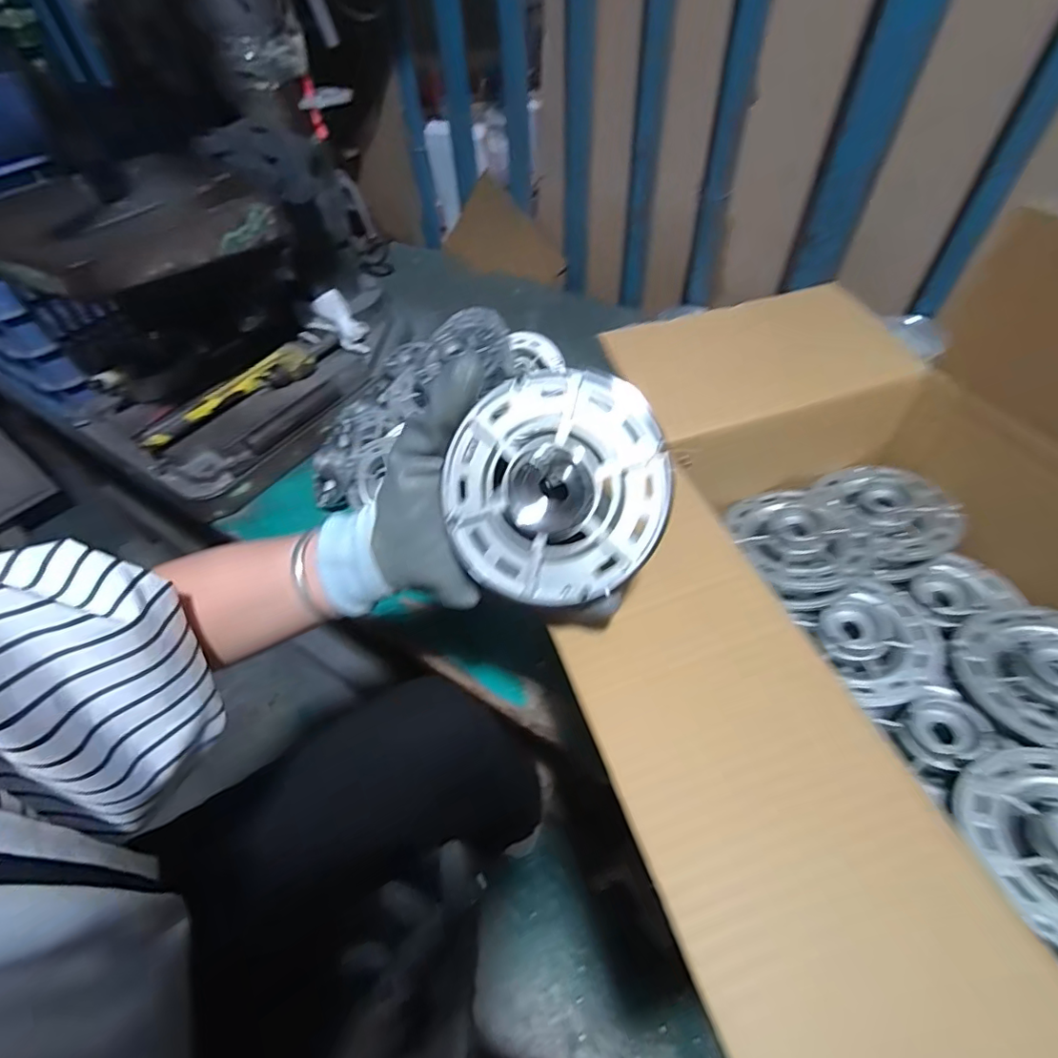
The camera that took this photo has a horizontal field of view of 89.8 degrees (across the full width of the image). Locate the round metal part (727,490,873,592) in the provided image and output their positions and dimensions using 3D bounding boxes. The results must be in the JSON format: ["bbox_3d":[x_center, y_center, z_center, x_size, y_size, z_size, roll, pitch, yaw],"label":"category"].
[{"bbox_3d":[0.222,0.007,0.433,0.092,0.026,0.102,-12,52,-7],"label":"round metal part"}]

